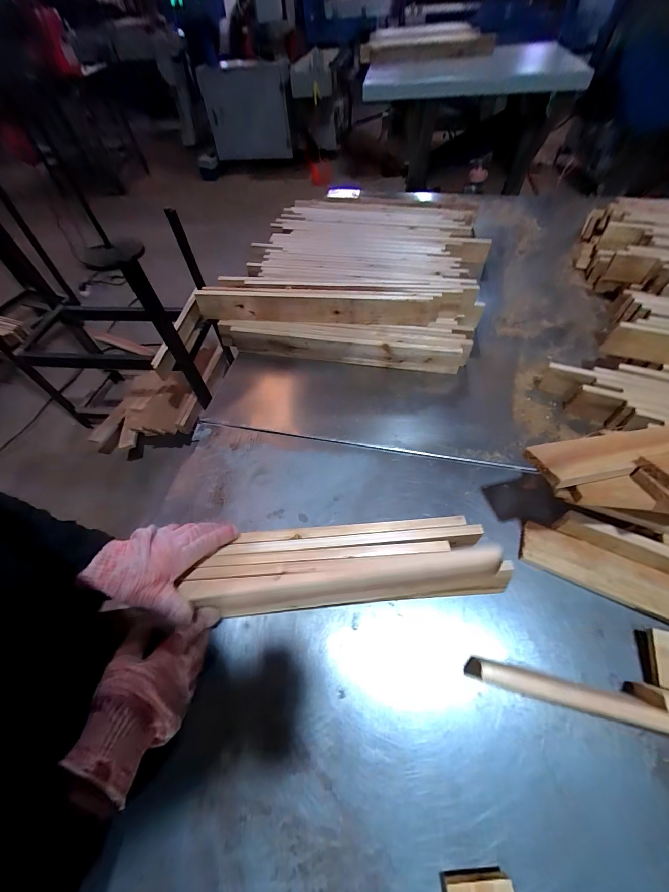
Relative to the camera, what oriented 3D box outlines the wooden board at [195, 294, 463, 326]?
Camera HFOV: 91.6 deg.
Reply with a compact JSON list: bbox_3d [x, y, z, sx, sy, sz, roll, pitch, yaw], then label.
[{"bbox_3d":[-0.023,-0.292,0.713,0.572,0.083,0.032,2,56,5],"label":"wooden board"}]

